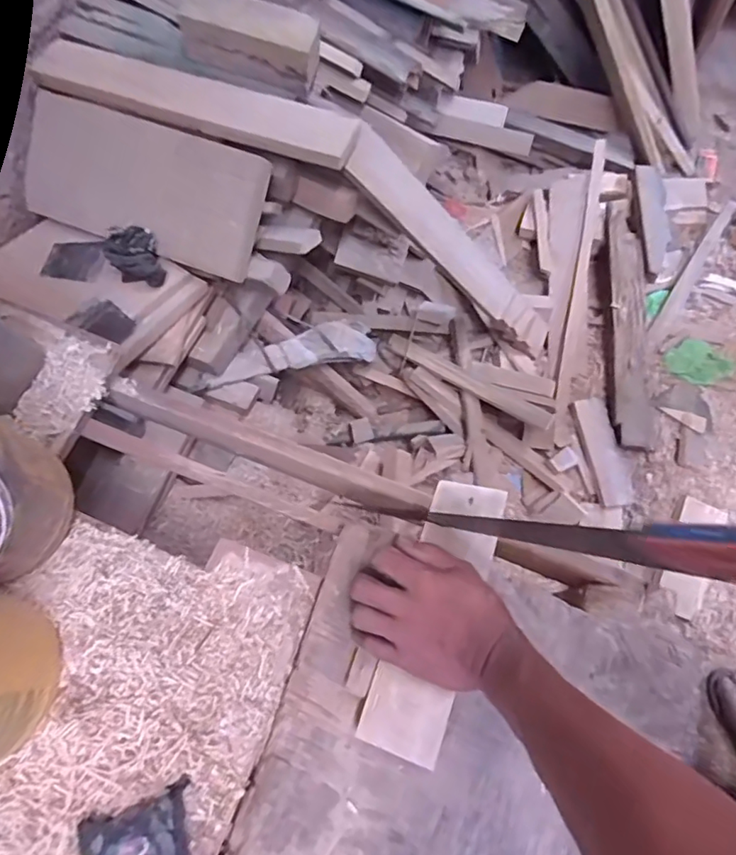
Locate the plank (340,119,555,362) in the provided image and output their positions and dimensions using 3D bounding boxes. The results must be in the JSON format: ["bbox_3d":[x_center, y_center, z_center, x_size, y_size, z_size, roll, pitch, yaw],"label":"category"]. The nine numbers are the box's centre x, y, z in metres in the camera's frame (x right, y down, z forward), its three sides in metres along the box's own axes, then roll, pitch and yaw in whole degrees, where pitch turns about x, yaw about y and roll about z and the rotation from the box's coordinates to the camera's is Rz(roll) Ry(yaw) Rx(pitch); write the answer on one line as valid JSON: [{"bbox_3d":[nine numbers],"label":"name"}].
[{"bbox_3d":[0.190,-0.342,1.054,0.053,0.648,0.102,-10,62,43],"label":"plank"}]

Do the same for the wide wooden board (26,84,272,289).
[{"bbox_3d":[-0.365,-0.389,0.843,0.400,0.025,0.189,20,100,7],"label":"wide wooden board"}]

